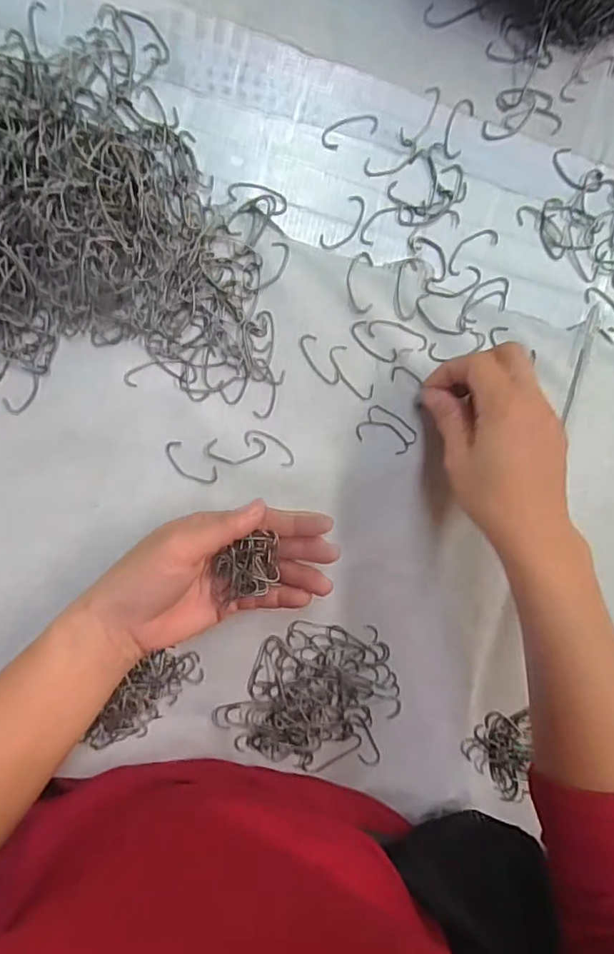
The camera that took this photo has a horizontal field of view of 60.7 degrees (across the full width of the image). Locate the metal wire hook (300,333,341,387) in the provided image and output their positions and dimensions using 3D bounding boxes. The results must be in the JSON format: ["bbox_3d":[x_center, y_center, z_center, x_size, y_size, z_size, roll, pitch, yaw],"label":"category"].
[{"bbox_3d":[0.009,-0.076,0.341,0.013,0.004,0.037,-36,98,0],"label":"metal wire hook"}]

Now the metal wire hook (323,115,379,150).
[{"bbox_3d":[0.027,-0.216,0.326,0.037,0.004,0.014,-22,98,-2],"label":"metal wire hook"}]

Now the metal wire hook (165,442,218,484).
[{"bbox_3d":[-0.076,-0.008,0.341,0.038,0.004,0.017,36,92,-8],"label":"metal wire hook"}]

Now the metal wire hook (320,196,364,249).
[{"bbox_3d":[0.025,-0.161,0.334,0.017,0.004,0.038,37,92,-8],"label":"metal wire hook"}]

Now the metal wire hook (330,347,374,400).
[{"bbox_3d":[0.029,-0.067,0.345,0.015,0.004,0.041,-38,98,0],"label":"metal wire hook"}]

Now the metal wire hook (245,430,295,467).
[{"bbox_3d":[-0.024,-0.019,0.344,0.037,0.004,0.013,31,93,-8],"label":"metal wire hook"}]

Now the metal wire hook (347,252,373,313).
[{"bbox_3d":[0.034,-0.125,0.338,0.016,0.004,0.038,0,97,-5],"label":"metal wire hook"}]

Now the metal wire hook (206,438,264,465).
[{"bbox_3d":[-0.046,-0.017,0.342,0.038,0.004,0.016,-1,97,-5],"label":"metal wire hook"}]

